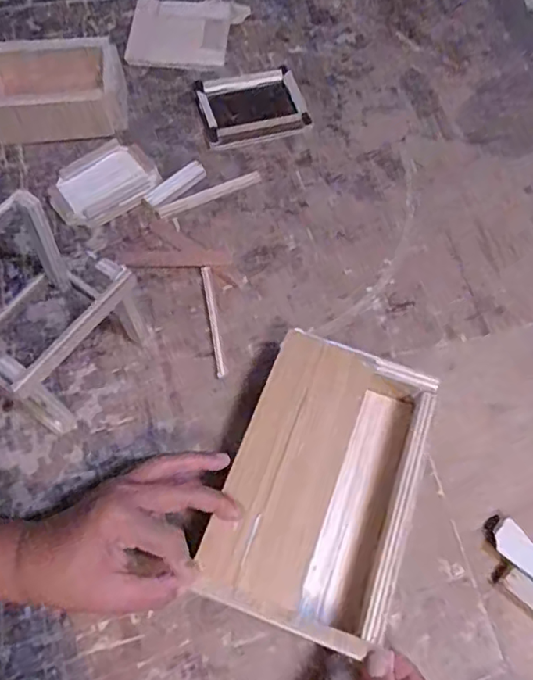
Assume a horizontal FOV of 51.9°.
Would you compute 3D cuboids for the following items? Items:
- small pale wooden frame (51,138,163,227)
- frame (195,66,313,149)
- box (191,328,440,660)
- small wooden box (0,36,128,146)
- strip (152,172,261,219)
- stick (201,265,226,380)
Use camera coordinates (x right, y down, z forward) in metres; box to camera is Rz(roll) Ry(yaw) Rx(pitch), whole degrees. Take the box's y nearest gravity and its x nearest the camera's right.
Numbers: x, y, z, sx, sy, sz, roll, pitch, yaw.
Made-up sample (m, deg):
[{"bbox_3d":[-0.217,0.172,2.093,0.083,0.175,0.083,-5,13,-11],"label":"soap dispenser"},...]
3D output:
[{"bbox_3d":[-0.173,-0.167,0.583,0.111,0.018,0.081,-29,70,-13],"label":"small pale wooden frame"},{"bbox_3d":[-0.017,-0.272,0.637,0.119,0.012,0.099,-15,67,-8],"label":"frame"},{"bbox_3d":[0.045,0.113,0.436,0.136,0.053,0.213,19,67,7],"label":"box"},{"bbox_3d":[-0.237,-0.274,0.608,0.154,0.058,0.094,-11,67,-6],"label":"small wooden box"},{"bbox_3d":[-0.062,-0.156,0.587,0.121,0.006,0.015,-26,69,-12],"label":"strip"},{"bbox_3d":[-0.051,-0.019,0.522,0.009,0.005,0.114,-9,67,-5],"label":"stick"}]

